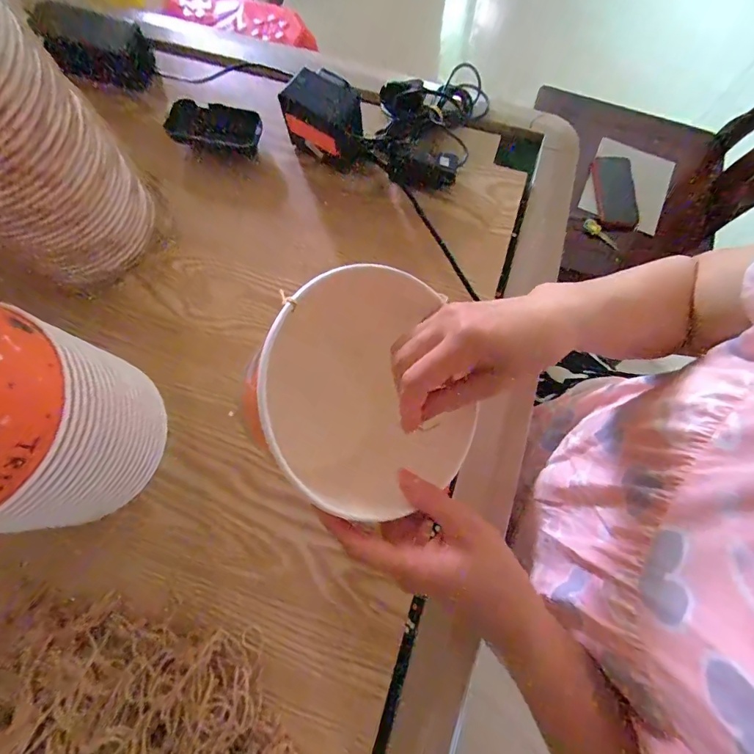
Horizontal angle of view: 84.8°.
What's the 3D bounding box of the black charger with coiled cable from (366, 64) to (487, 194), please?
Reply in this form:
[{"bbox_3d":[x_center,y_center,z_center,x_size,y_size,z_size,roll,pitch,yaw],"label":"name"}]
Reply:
[{"bbox_3d":[0.064,-0.305,0.478,0.108,0.047,0.189,21,76,7],"label":"black charger with coiled cable"}]

